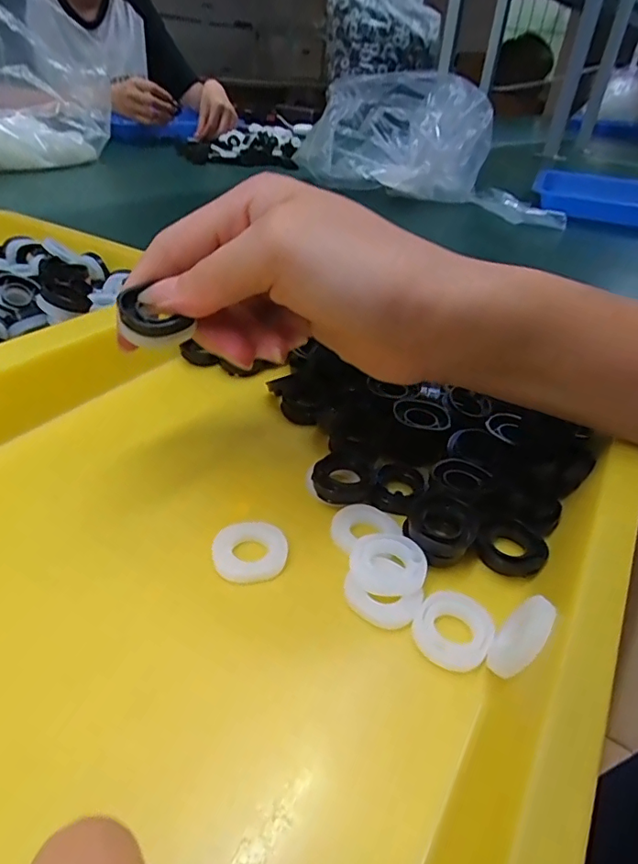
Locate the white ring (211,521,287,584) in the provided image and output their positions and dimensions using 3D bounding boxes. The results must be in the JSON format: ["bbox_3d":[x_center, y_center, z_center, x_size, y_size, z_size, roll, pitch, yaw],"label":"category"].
[{"bbox_3d":[-0.024,0.043,0.189,0.026,0.005,0.025,4,34,-3],"label":"white ring"}]

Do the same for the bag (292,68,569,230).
[{"bbox_3d":[0.158,-0.386,0.715,0.375,0.139,0.177,26,39,27],"label":"bag"}]

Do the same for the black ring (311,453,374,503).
[{"bbox_3d":[0.010,0.018,0.219,0.023,0.010,0.026,11,35,7],"label":"black ring"}]

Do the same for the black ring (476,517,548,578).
[{"bbox_3d":[0.073,0.043,0.200,0.024,0.008,0.024,4,34,-3],"label":"black ring"}]

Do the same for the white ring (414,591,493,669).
[{"bbox_3d":[0.043,0.065,0.172,0.023,0.006,0.027,24,38,24],"label":"white ring"}]

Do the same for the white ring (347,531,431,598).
[{"bbox_3d":[0.024,0.045,0.186,0.026,0.007,0.023,5,34,-2],"label":"white ring"}]

